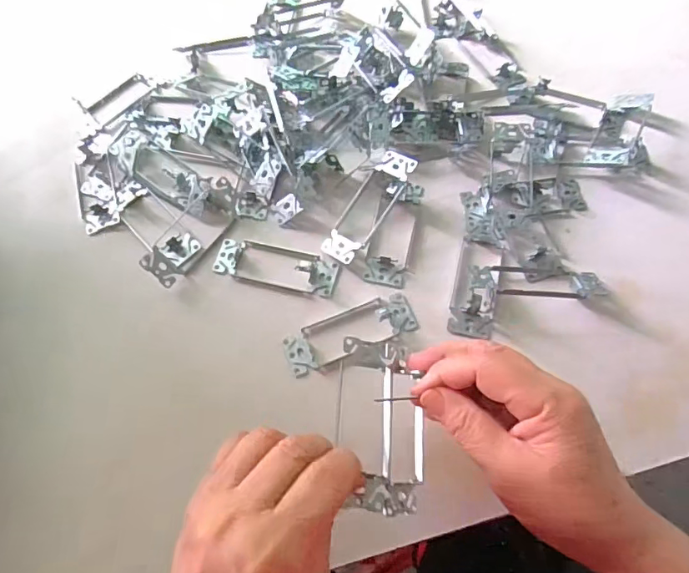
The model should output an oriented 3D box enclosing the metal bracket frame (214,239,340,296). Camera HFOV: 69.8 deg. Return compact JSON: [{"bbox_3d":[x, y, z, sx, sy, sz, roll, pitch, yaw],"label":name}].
[{"bbox_3d":[-0.059,-0.021,0.420,0.107,0.019,0.036,12,66,9],"label":"metal bracket frame"}]

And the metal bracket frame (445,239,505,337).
[{"bbox_3d":[0.109,-0.004,0.399,0.036,0.025,0.086,13,66,9],"label":"metal bracket frame"}]

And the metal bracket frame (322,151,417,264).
[{"bbox_3d":[0.021,-0.069,0.430,0.037,0.015,0.106,34,86,17],"label":"metal bracket frame"}]

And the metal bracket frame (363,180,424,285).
[{"bbox_3d":[0.043,-0.050,0.428,0.041,0.017,0.101,7,65,6],"label":"metal bracket frame"}]

